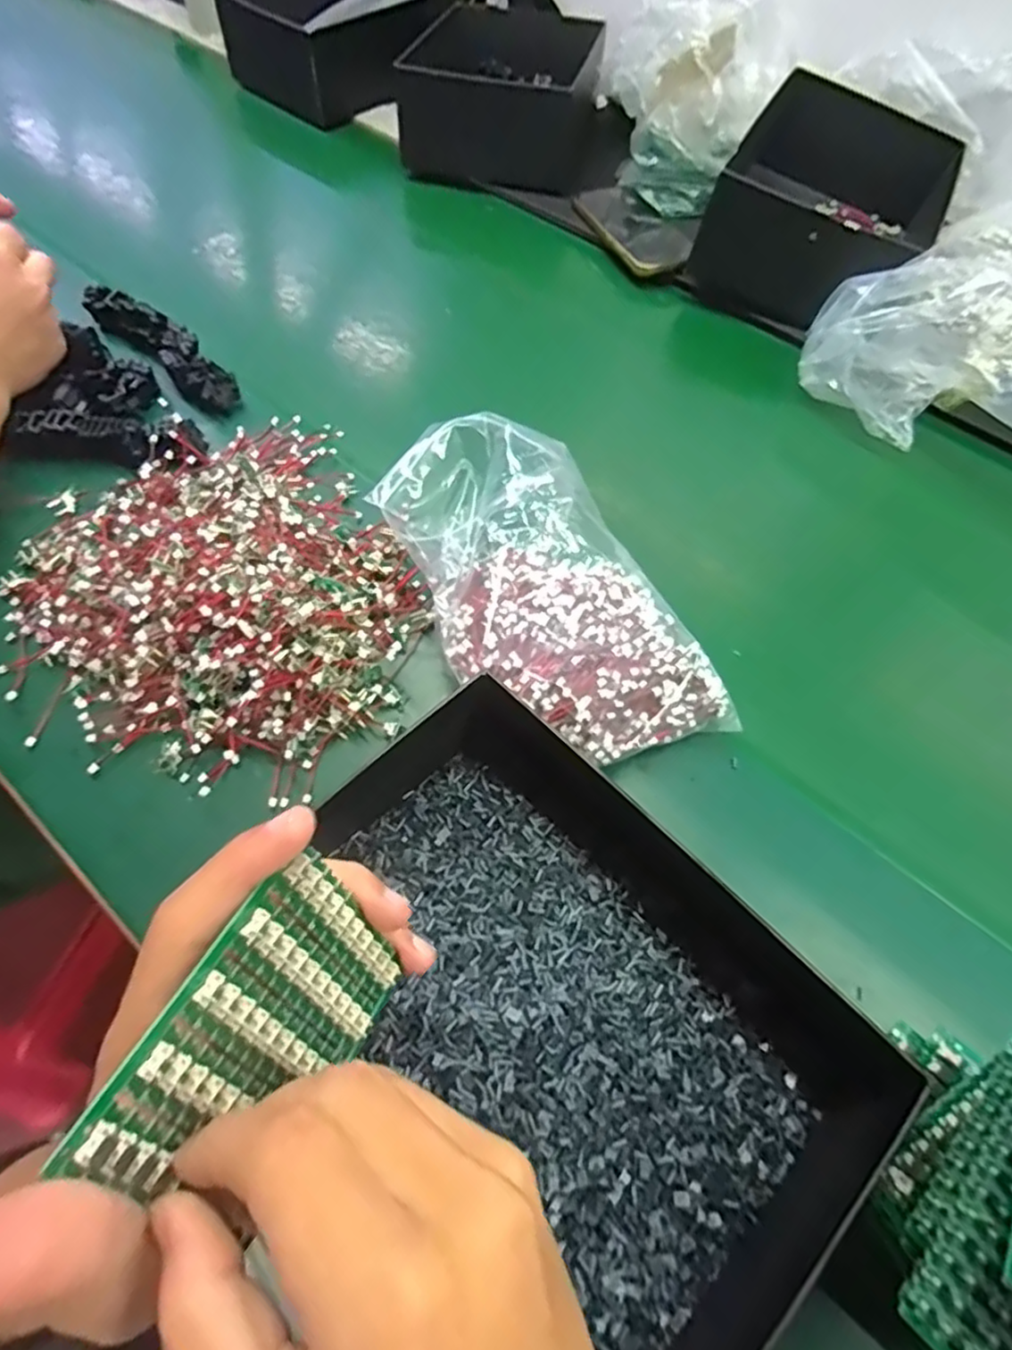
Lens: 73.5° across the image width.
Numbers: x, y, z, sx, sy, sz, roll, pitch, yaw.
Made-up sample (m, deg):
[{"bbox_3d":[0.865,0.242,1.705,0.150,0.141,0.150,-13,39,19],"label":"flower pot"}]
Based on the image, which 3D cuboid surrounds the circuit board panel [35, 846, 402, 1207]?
[{"bbox_3d":[-0.066,0.103,0.191,0.005,0.073,0.081,6,46,31],"label":"circuit board panel"}]

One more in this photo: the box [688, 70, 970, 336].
[{"bbox_3d":[0.312,-0.448,0.648,0.184,0.091,0.280,28,63,14],"label":"box"}]

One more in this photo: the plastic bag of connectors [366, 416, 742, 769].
[{"bbox_3d":[0.024,-0.046,0.392,0.131,0.056,0.238,-37,81,-21],"label":"plastic bag of connectors"}]

